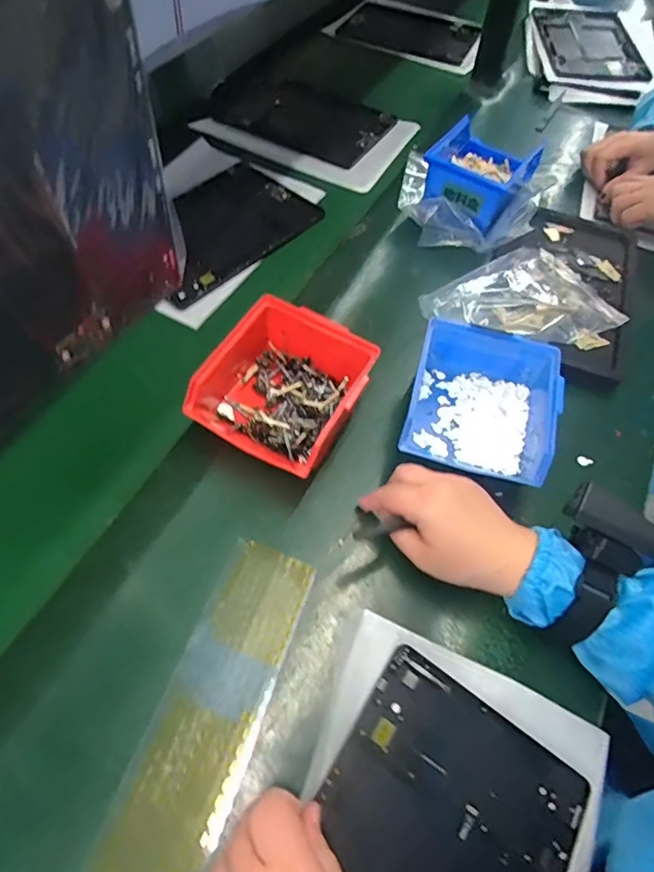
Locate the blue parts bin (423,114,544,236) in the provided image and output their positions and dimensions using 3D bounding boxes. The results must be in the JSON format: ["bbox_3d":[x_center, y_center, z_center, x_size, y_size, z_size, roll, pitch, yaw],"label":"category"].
[{"bbox_3d":[0.188,-0.328,0.638,0.109,0.066,0.140,27,60,15],"label":"blue parts bin"}]

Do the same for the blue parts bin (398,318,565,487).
[{"bbox_3d":[0.137,-0.025,0.466,0.122,0.066,0.133,14,57,7],"label":"blue parts bin"}]

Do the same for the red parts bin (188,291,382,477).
[{"bbox_3d":[-0.044,-0.041,0.462,0.147,0.070,0.138,25,59,14],"label":"red parts bin"}]

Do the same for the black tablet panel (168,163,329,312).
[{"bbox_3d":[-0.132,-0.258,0.634,0.221,0.017,0.161,-38,65,-24],"label":"black tablet panel"}]

